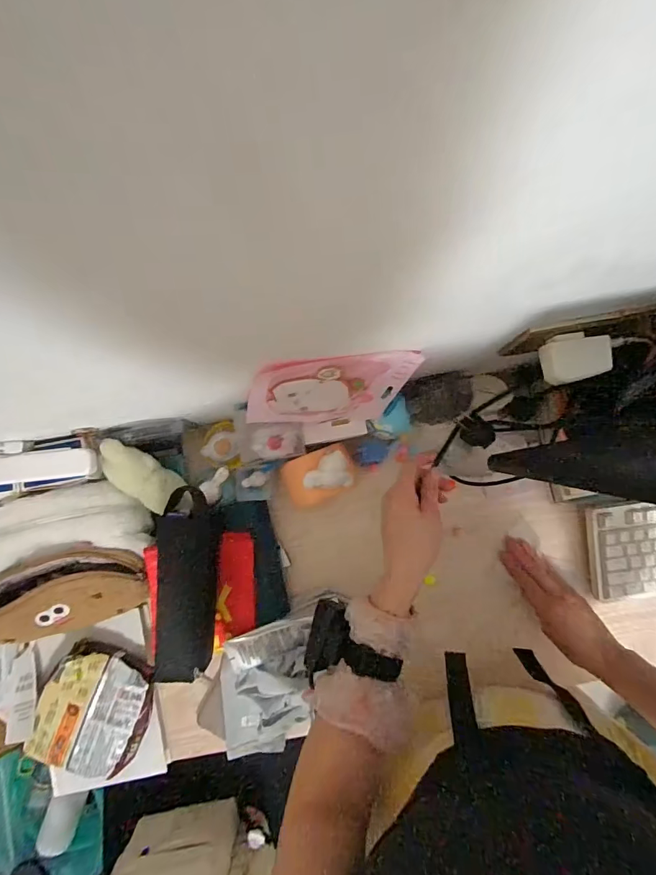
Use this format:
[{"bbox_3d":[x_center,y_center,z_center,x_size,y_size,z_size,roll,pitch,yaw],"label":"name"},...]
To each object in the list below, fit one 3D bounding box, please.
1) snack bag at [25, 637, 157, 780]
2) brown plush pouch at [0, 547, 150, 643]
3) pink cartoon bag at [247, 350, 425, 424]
[{"bbox_3d":[-0.293,0.342,0.546,0.129,0.036,0.151,18,86,1],"label":"snack bag"},{"bbox_3d":[-0.326,0.192,0.531,0.190,0.075,0.099,-17,86,-1],"label":"brown plush pouch"},{"bbox_3d":[-0.002,-0.052,0.471,0.161,0.140,0.018,-2,67,-11],"label":"pink cartoon bag"}]

